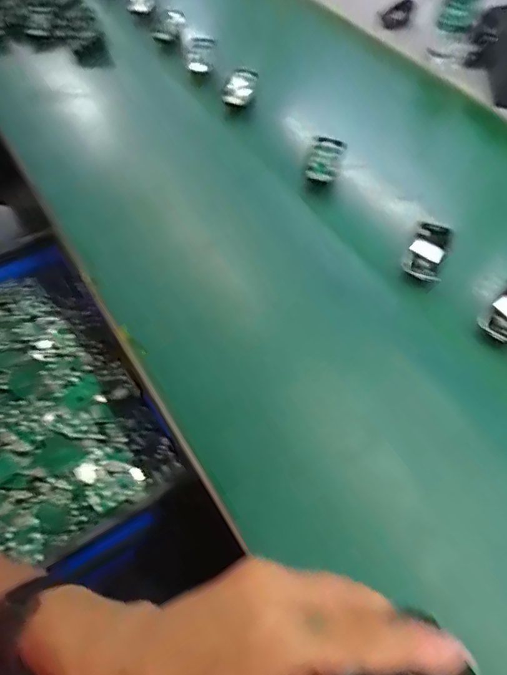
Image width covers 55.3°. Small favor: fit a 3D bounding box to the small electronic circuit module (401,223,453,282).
[{"bbox_3d":[0.207,-0.101,0.572,0.044,0.029,0.062,20,57,12],"label":"small electronic circuit module"}]

